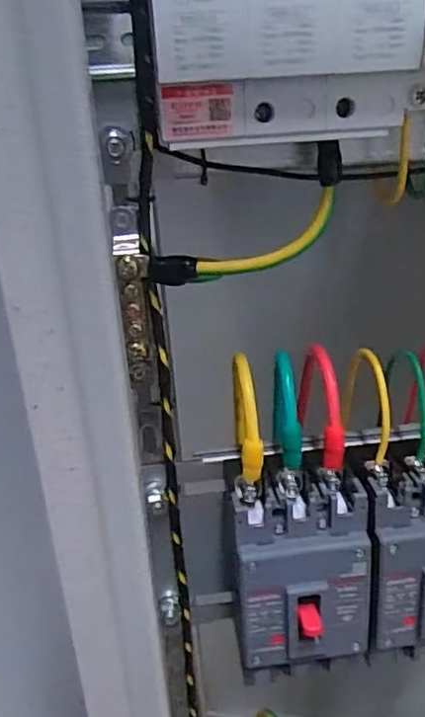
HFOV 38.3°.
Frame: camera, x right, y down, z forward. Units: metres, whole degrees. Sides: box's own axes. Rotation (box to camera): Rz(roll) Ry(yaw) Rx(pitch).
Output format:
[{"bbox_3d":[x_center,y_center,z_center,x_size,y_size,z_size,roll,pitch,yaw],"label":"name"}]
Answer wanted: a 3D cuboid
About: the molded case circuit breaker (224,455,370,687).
[{"bbox_3d":[0.051,0.129,0.365,0.078,0.110,0.063,-4,22,0],"label":"molded case circuit breaker"}]

